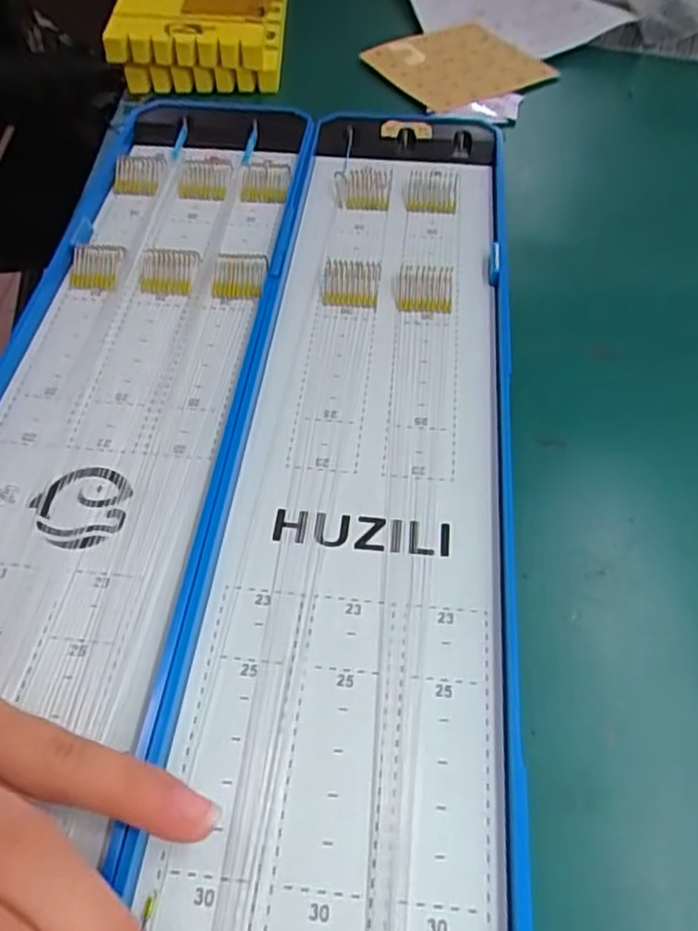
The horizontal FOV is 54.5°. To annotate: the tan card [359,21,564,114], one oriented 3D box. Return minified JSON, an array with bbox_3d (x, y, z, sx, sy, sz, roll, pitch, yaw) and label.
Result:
[{"bbox_3d":[0.061,-0.217,0.368,0.074,0.010,0.075,-27,57,-17],"label":"tan card"}]

